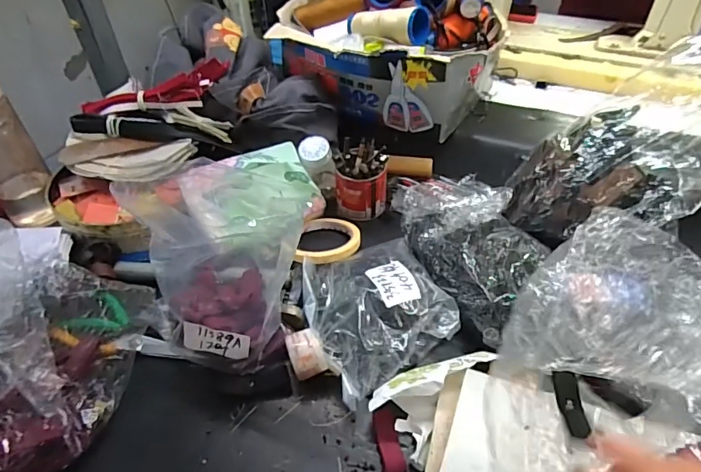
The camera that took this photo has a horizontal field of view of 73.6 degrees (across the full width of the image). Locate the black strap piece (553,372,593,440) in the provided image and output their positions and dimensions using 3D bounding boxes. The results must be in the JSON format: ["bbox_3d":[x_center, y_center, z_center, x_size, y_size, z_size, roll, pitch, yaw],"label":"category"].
[{"bbox_3d":[0.173,0.131,0.366,0.017,0.011,0.049,-1,45,2],"label":"black strap piece"}]

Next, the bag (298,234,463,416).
[{"bbox_3d":[0.026,0.067,0.472,0.140,0.038,0.158,-20,47,-16],"label":"bag"}]

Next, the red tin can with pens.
[{"bbox_3d":[0.014,-0.074,0.598,0.067,0.084,0.071,0,45,0],"label":"red tin can with pens"}]

